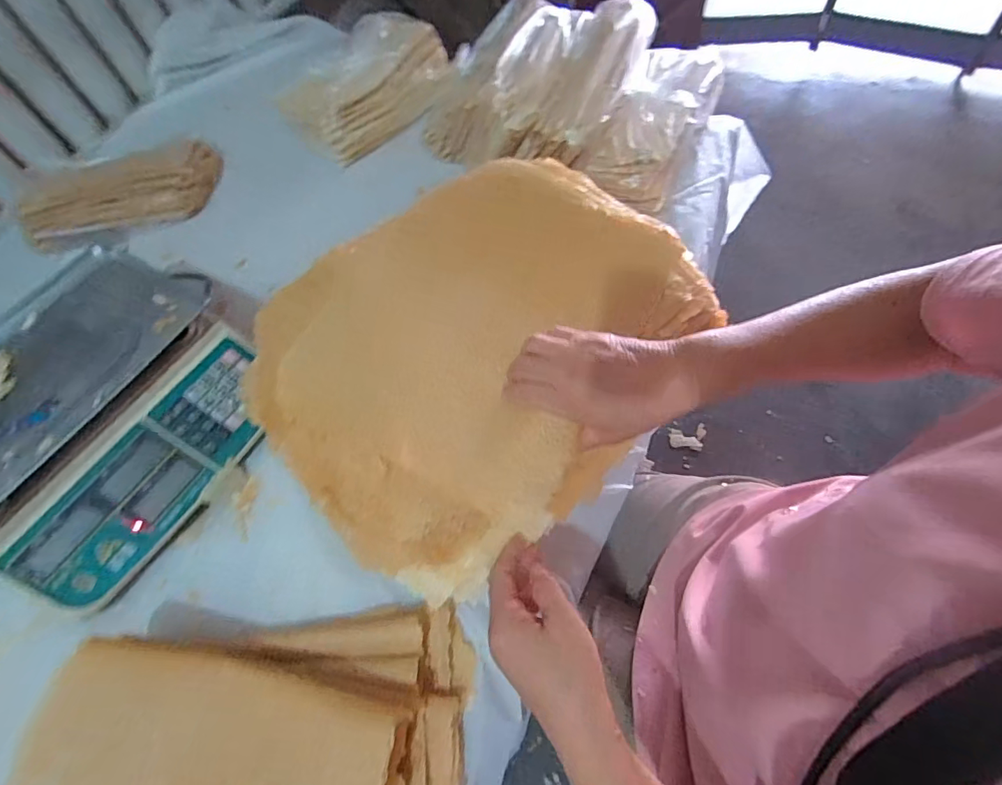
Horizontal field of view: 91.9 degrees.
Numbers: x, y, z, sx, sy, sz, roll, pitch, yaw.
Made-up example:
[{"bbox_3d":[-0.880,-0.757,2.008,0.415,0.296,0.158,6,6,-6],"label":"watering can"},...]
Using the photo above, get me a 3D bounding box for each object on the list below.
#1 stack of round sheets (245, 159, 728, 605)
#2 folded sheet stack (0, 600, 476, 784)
[{"bbox_3d":[-0.024,-0.058,0.476,0.414,0.076,0.355,-41,65,-18],"label":"stack of round sheets"},{"bbox_3d":[-0.197,0.288,0.398,0.324,0.092,0.187,-3,59,2],"label":"folded sheet stack"}]

